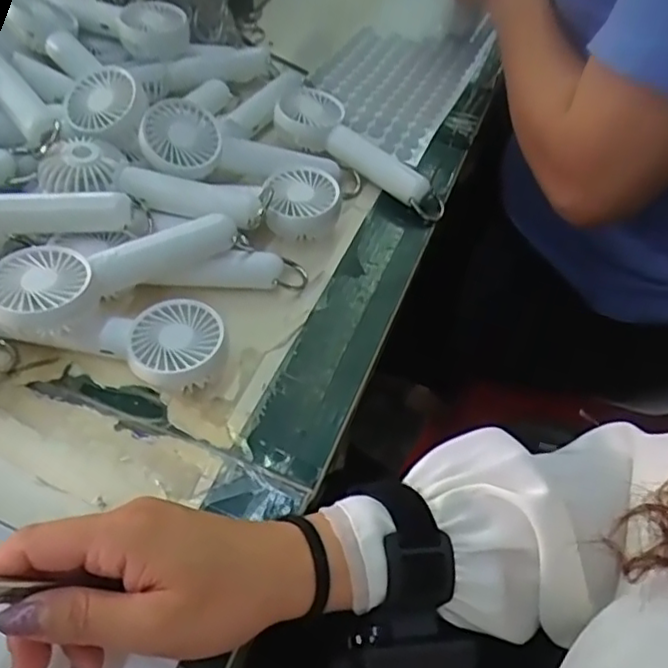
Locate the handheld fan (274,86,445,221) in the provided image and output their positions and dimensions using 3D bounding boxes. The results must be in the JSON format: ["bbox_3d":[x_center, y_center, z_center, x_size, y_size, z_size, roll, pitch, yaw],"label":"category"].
[{"bbox_3d":[0.027,-0.148,0.505,0.154,0.043,0.053,28,55,17],"label":"handheld fan"}]

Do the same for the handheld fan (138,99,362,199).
[{"bbox_3d":[-0.056,-0.130,0.463,0.164,0.030,0.049,7,50,-19],"label":"handheld fan"}]

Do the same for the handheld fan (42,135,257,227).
[{"bbox_3d":[-0.122,-0.100,0.419,0.139,0.035,0.047,13,52,6],"label":"handheld fan"}]

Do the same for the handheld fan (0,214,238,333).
[{"bbox_3d":[-0.129,-0.043,0.379,0.144,0.030,0.051,-30,59,-25],"label":"handheld fan"}]

